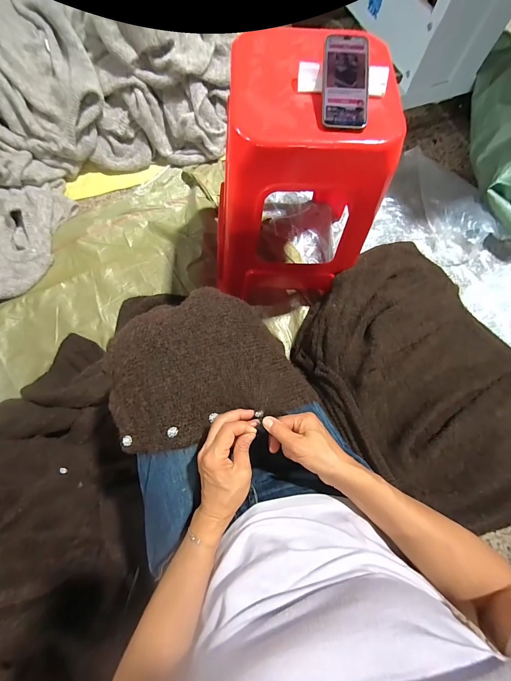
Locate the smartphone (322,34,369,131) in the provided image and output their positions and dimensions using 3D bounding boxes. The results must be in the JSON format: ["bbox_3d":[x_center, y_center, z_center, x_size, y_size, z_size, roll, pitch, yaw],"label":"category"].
[{"bbox_3d":[0.150,-0.428,0.470,0.075,0.015,0.153,2,90,-1],"label":"smartphone"}]

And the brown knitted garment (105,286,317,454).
[{"bbox_3d":[-0.082,0.029,0.440,0.294,0.054,0.234,-12,74,-6],"label":"brown knitted garment"}]

